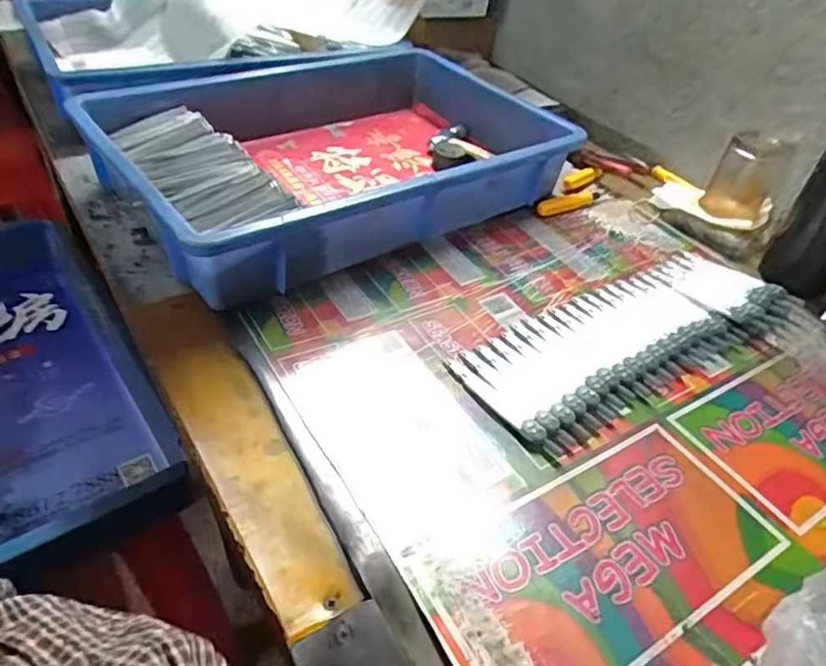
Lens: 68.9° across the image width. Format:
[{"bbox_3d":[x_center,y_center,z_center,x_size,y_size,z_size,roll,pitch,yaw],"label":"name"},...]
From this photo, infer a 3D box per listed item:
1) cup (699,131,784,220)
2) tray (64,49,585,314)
[{"bbox_3d":[0.348,-0.159,0.634,0.056,0.091,0.044,35,49,27],"label":"cup"},{"bbox_3d":[-0.082,-0.192,0.625,0.423,0.084,0.316,-25,51,-30],"label":"tray"}]

